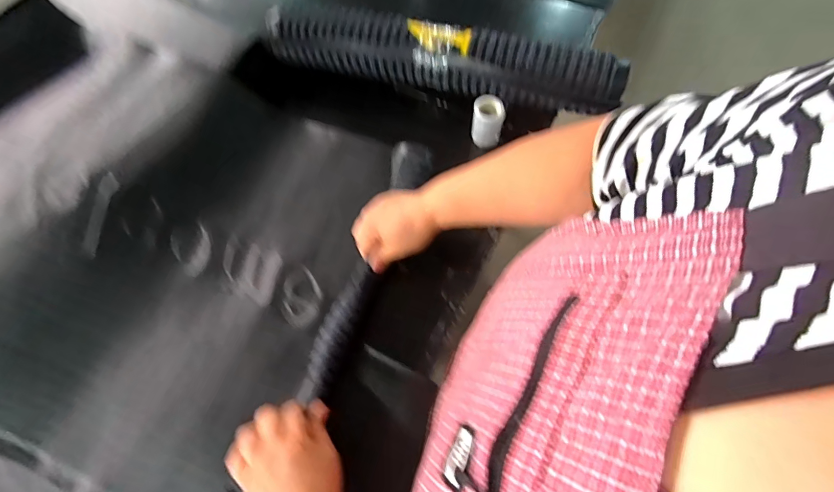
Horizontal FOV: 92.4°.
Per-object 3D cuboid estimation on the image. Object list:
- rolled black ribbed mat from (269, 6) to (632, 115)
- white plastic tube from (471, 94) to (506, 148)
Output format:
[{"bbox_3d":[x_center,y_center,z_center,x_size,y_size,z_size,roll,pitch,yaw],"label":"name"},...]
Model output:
[{"bbox_3d":[0.025,-0.305,0.644,0.584,0.085,0.092,17,69,10],"label":"rolled black ribbed mat"},{"bbox_3d":[0.110,-0.195,0.625,0.047,0.057,0.053,5,68,5],"label":"white plastic tube"}]

